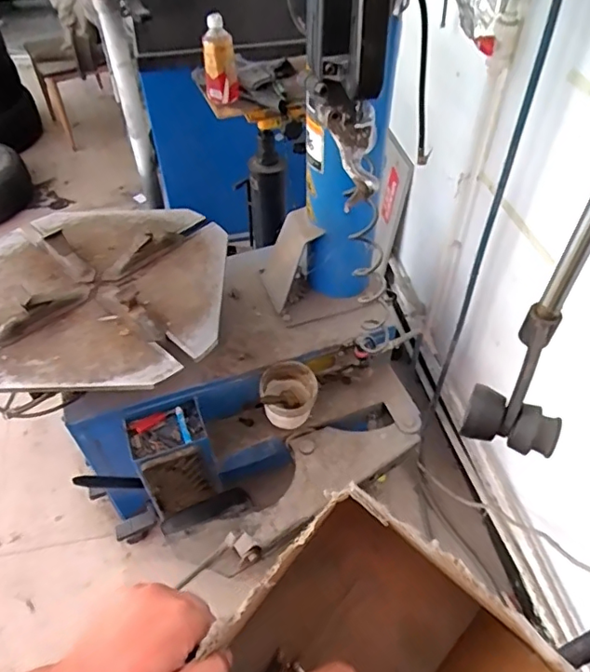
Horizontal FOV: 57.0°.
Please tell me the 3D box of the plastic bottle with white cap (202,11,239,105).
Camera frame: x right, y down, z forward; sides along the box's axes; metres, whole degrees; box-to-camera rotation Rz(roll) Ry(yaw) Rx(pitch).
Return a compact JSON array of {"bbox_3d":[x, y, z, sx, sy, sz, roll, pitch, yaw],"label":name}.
[{"bbox_3d":[-0.170,-0.615,1.228,0.075,0.176,0.071,-4,49,-3],"label":"plastic bottle with white cap"}]

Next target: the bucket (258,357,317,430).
[{"bbox_3d":[-0.014,0.130,1.198,0.120,0.104,0.114,0,49,0],"label":"bucket"}]

